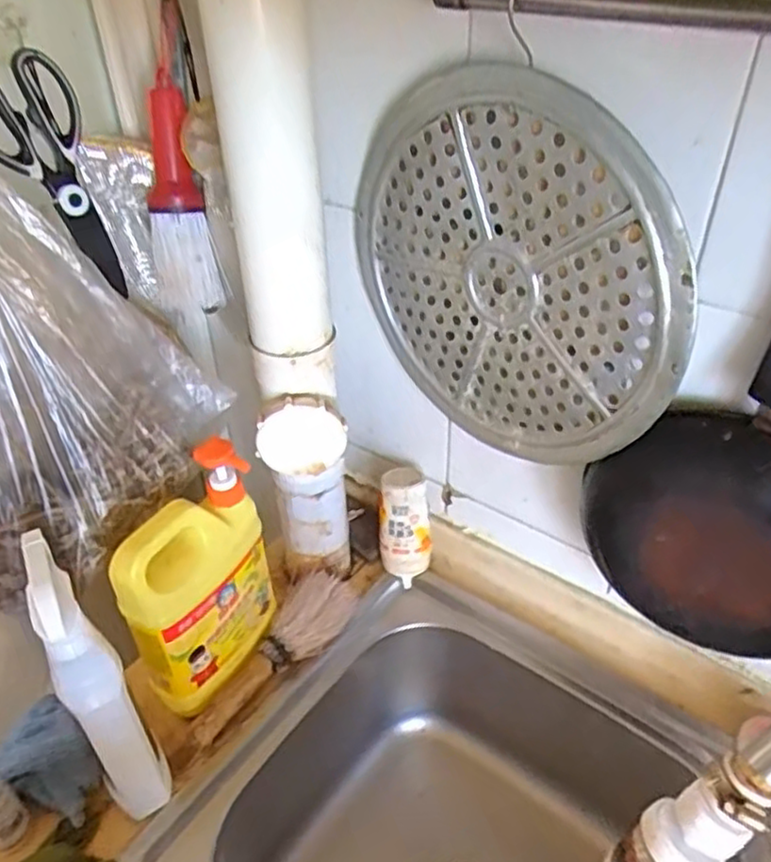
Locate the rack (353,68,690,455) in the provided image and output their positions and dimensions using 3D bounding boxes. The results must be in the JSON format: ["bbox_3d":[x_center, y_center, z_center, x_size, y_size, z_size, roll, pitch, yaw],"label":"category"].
[{"bbox_3d":[0.098,-0.123,0.588,0.022,0.306,0.308,-31,47,-32],"label":"rack"}]

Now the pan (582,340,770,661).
[{"bbox_3d":[0.270,0.015,0.518,0.227,0.372,0.064,20,43,25],"label":"pan"}]

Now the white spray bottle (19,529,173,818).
[{"bbox_3d":[-0.234,0.205,0.570,0.049,0.252,0.102,-28,46,-30],"label":"white spray bottle"}]

